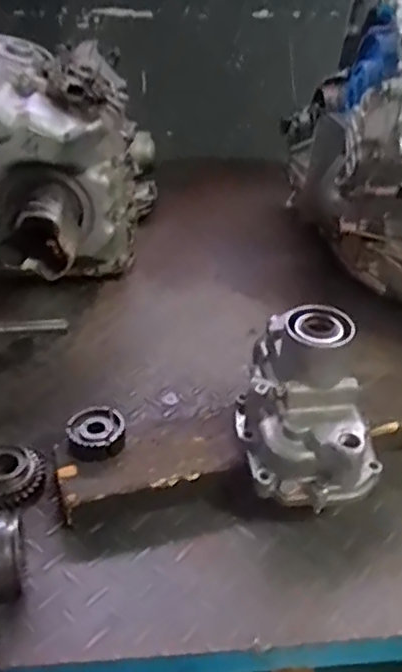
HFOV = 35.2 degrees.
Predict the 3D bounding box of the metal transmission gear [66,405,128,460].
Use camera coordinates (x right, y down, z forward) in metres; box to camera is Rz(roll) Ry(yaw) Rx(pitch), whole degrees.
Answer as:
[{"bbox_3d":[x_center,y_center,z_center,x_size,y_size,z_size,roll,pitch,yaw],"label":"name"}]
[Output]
[{"bbox_3d":[-0.110,0.101,0.667,0.058,0.027,0.052,-7,38,-13],"label":"metal transmission gear"}]

